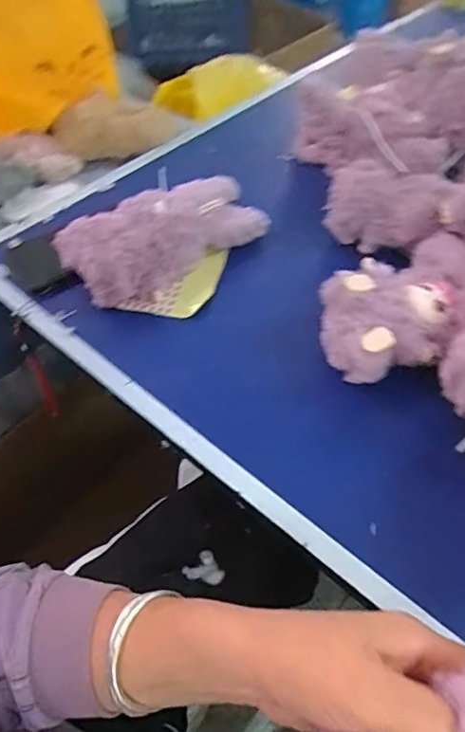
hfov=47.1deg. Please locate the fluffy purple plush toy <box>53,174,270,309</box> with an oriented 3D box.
[{"bbox_3d":[-0.068,-0.151,0.597,0.101,0.083,0.231,37,61,26],"label":"fluffy purple plush toy"}]

